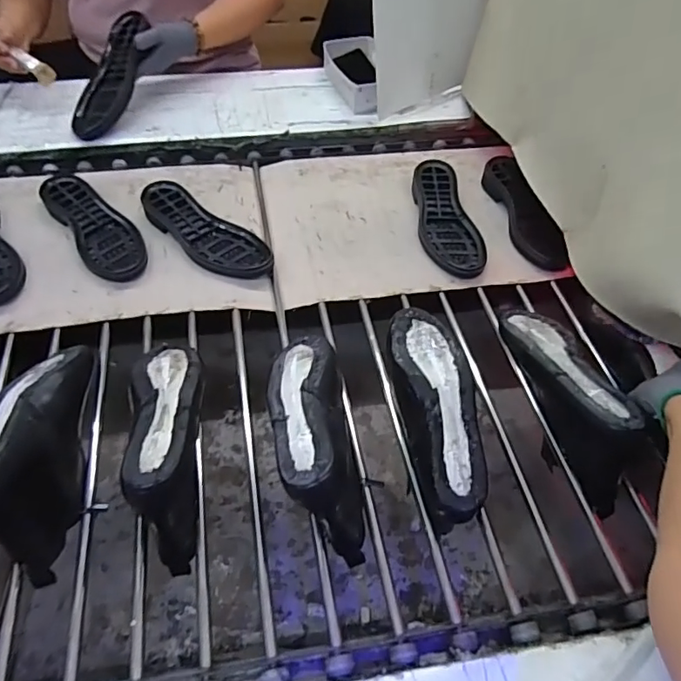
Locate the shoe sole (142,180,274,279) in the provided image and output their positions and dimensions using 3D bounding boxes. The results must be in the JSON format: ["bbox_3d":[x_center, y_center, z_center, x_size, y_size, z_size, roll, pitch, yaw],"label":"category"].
[{"bbox_3d":[-0.207,-0.166,0.778,0.237,0.039,0.094,28,57,18],"label":"shoe sole"}]

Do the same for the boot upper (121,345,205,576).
[{"bbox_3d":[-0.182,0.098,0.544,0.071,0.101,0.245,-9,54,-8],"label":"boot upper"}]

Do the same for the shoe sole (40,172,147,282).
[{"bbox_3d":[-0.375,-0.179,0.781,0.088,0.027,0.250,-33,61,-23],"label":"shoe sole"}]

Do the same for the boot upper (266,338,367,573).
[{"bbox_3d":[-0.028,0.092,0.554,0.084,0.107,0.252,-9,54,-9],"label":"boot upper"}]

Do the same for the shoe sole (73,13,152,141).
[{"bbox_3d":[-0.405,-0.467,0.906,0.085,0.030,0.238,16,85,10],"label":"shoe sole"}]

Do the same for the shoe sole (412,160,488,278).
[{"bbox_3d":[0.164,-0.195,0.808,0.087,0.031,0.233,-9,54,-8],"label":"shoe sole"}]

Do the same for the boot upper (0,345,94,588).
[{"bbox_3d":[-0.320,0.107,0.528,0.081,0.110,0.251,-7,54,-7],"label":"boot upper"}]

